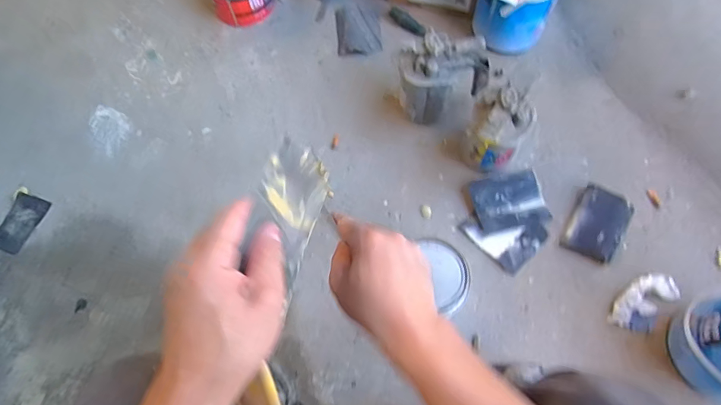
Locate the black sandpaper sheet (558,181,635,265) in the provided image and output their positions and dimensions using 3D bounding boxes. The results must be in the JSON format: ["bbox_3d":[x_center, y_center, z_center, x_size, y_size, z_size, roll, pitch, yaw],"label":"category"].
[{"bbox_3d":[0.444,0.040,0.813,0.092,0.017,0.139,29,70,14],"label":"black sandpaper sheet"}]

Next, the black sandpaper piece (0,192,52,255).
[{"bbox_3d":[-0.697,0.042,0.890,0.068,0.010,0.117,20,69,11],"label":"black sandpaper piece"}]

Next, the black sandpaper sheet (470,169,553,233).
[{"bbox_3d":[0.291,-0.003,0.850,0.138,0.011,0.106,-10,66,-2],"label":"black sandpaper sheet"}]

